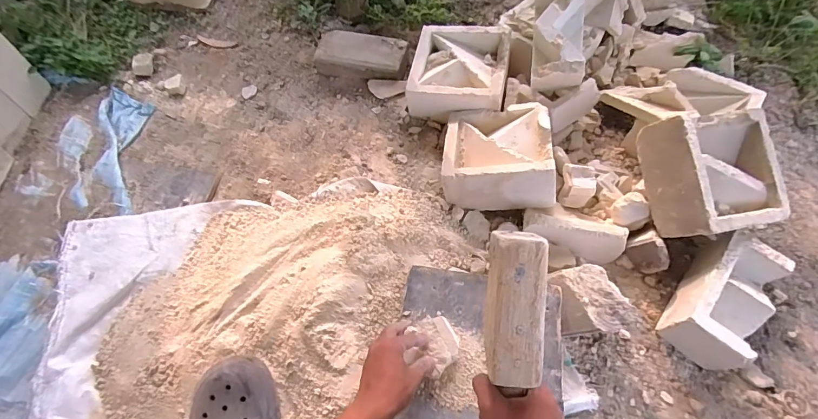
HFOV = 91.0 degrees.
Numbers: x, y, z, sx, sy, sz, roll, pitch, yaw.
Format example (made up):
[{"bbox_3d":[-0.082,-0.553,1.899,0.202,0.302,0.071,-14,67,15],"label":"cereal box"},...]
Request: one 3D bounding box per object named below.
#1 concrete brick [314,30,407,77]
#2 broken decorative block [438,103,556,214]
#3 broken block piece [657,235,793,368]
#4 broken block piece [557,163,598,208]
[{"bbox_3d":[-0.116,-0.365,0.977,0.212,0.069,0.099,11,60,6],"label":"concrete brick"},{"bbox_3d":[0.168,-0.114,0.774,0.199,0.098,0.209,3,59,1],"label":"broken decorative block"},{"bbox_3d":[0.518,0.145,0.657,0.102,0.099,0.190,37,66,19],"label":"broken block piece"},{"bbox_3d":[0.324,-0.039,0.783,0.058,0.078,0.069,8,59,4],"label":"broken block piece"}]

